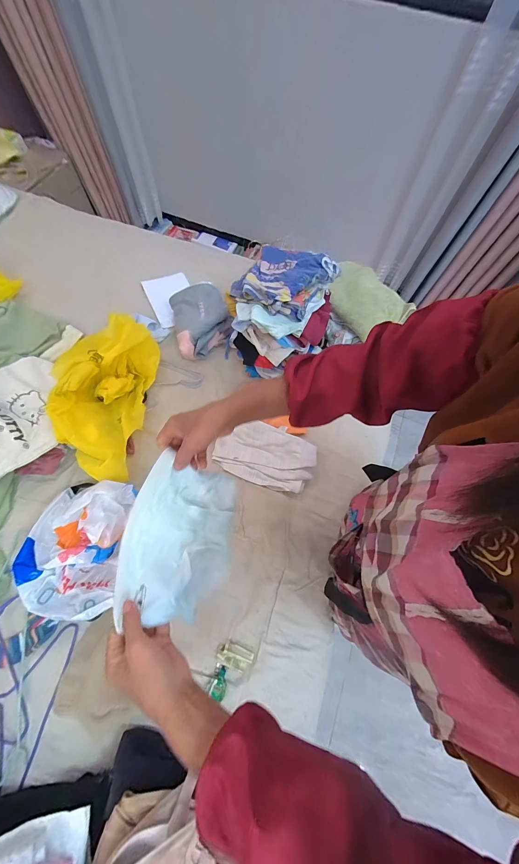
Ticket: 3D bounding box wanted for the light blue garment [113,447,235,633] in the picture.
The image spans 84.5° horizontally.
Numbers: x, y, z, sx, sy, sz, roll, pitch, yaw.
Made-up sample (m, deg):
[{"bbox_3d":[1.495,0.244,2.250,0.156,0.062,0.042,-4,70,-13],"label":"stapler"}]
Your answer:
[{"bbox_3d":[-0.125,0.167,0.459,0.148,0.161,0.208,4,68,-2],"label":"light blue garment"}]

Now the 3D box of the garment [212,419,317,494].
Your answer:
[{"bbox_3d":[0.014,0.059,0.730,0.244,0.037,0.141,19,68,5],"label":"garment"}]

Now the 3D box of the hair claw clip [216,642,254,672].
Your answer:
[{"bbox_3d":[-0.049,0.462,0.585,0.069,0.016,0.039,22,68,6],"label":"hair claw clip"}]

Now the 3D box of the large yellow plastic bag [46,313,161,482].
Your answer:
[{"bbox_3d":[-0.387,-0.093,0.714,0.191,0.144,0.410,7,68,0],"label":"large yellow plastic bag"}]

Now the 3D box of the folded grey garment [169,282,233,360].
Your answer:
[{"bbox_3d":[-0.169,-0.331,0.847,0.164,0.088,0.200,-11,69,-8],"label":"folded grey garment"}]

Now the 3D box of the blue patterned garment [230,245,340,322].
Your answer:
[{"bbox_3d":[0.050,-0.349,0.651,0.187,0.068,0.179,38,71,12],"label":"blue patterned garment"}]

